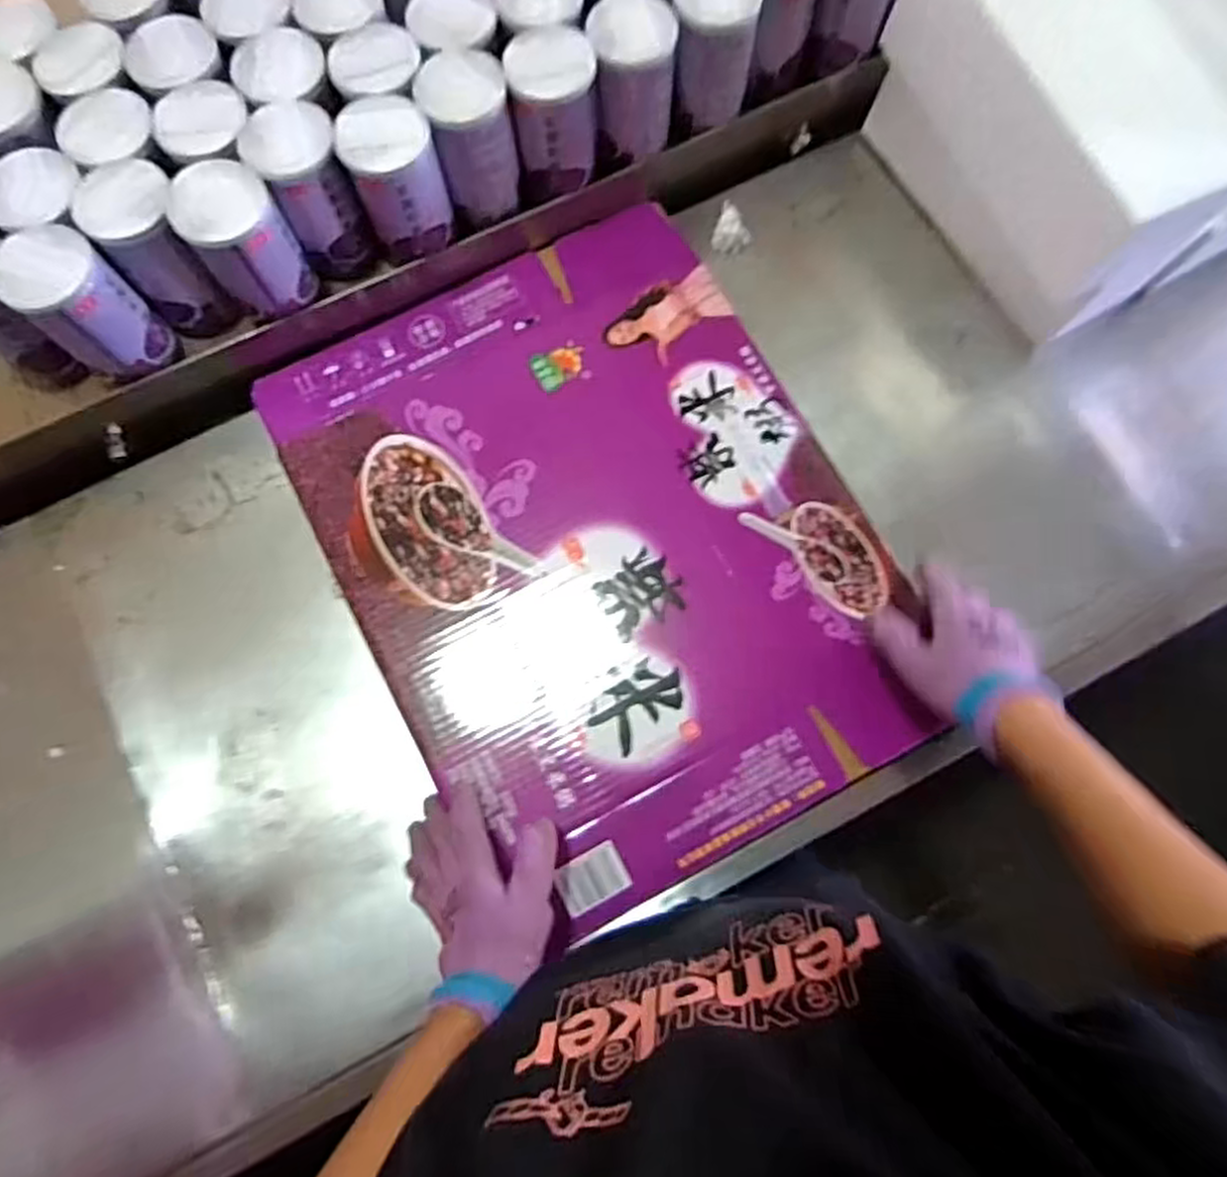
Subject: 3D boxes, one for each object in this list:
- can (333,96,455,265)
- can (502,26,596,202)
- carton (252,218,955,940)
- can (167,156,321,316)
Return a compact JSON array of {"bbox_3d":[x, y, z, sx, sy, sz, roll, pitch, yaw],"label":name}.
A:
[{"bbox_3d":[-0.161,-0.306,0.581,0.064,0.092,0.068,0,76,0],"label":"can"},{"bbox_3d":[-0.046,-0.360,0.602,0.066,0.110,0.067,0,76,0],"label":"can"},{"bbox_3d":[-0.007,-0.044,0.592,0.369,0.014,0.485,-28,77,-7],"label":"carton"},{"bbox_3d":[-0.269,-0.255,0.566,0.063,0.093,0.077,-36,85,-6],"label":"can"}]

